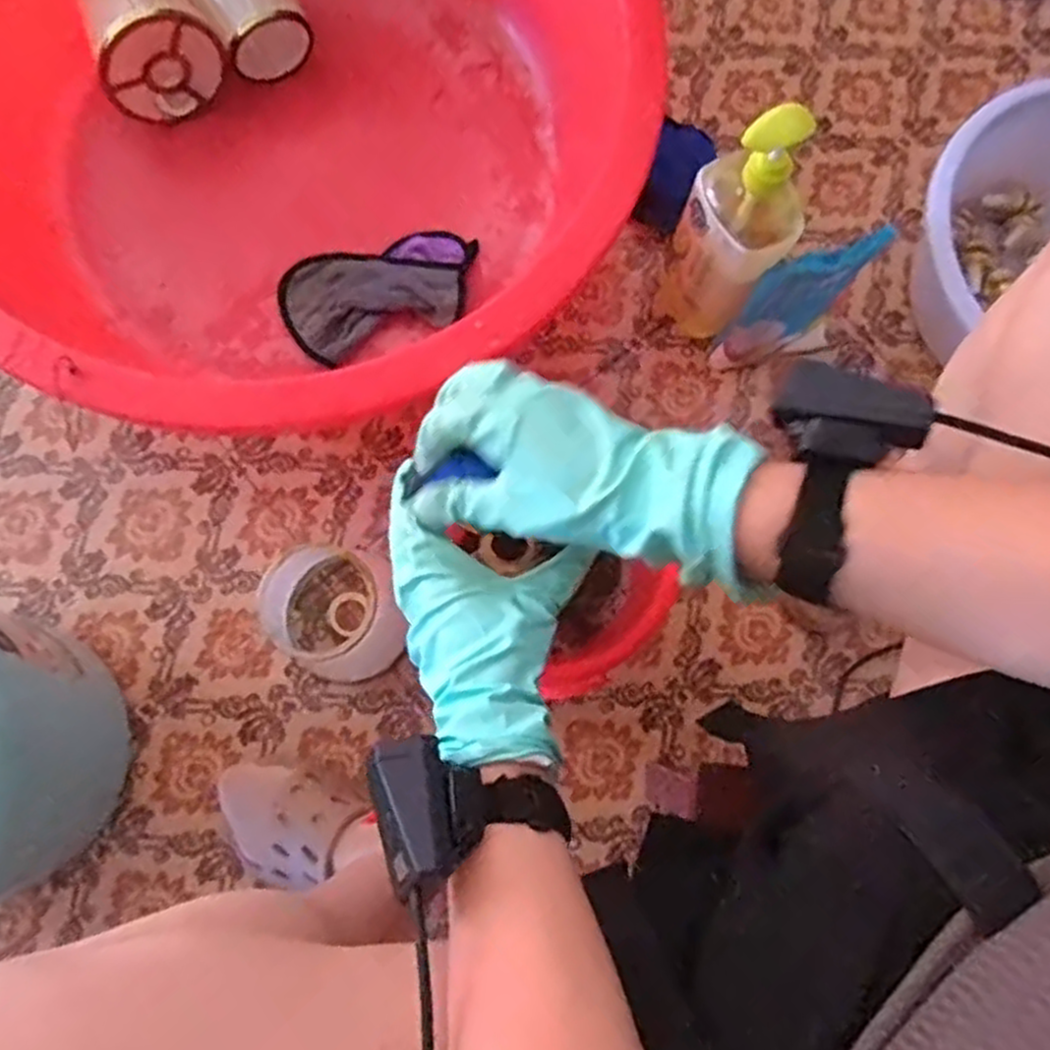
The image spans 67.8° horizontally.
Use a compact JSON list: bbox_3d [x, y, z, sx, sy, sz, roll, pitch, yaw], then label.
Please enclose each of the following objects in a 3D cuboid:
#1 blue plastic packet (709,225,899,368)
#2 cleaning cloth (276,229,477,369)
[{"bbox_3d":[0.259,-0.211,0.759,0.129,0.163,0.029,-22,80,-6],"label":"blue plastic packet"},{"bbox_3d":[-0.147,-0.244,0.804,0.210,0.033,0.127,-19,78,-5],"label":"cleaning cloth"}]

